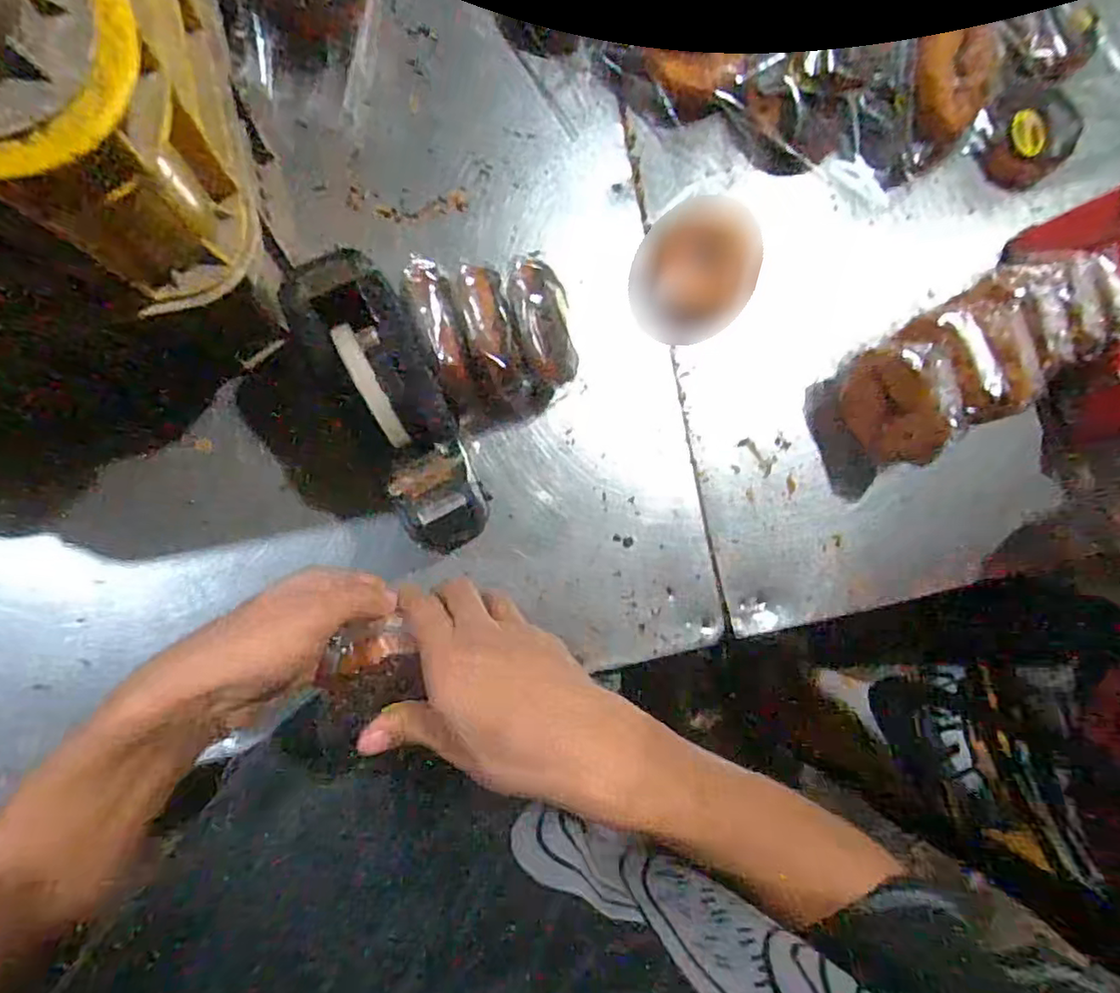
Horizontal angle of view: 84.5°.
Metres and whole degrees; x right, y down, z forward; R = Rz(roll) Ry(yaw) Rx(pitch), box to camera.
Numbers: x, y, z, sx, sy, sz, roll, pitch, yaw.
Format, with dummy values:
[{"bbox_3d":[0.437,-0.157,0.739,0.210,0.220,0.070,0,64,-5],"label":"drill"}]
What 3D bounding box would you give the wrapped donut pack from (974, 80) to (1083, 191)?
[{"bbox_3d":[0.420,-0.327,0.570,0.084,0.050,0.086,-34,91,-9],"label":"wrapped donut pack"}]

